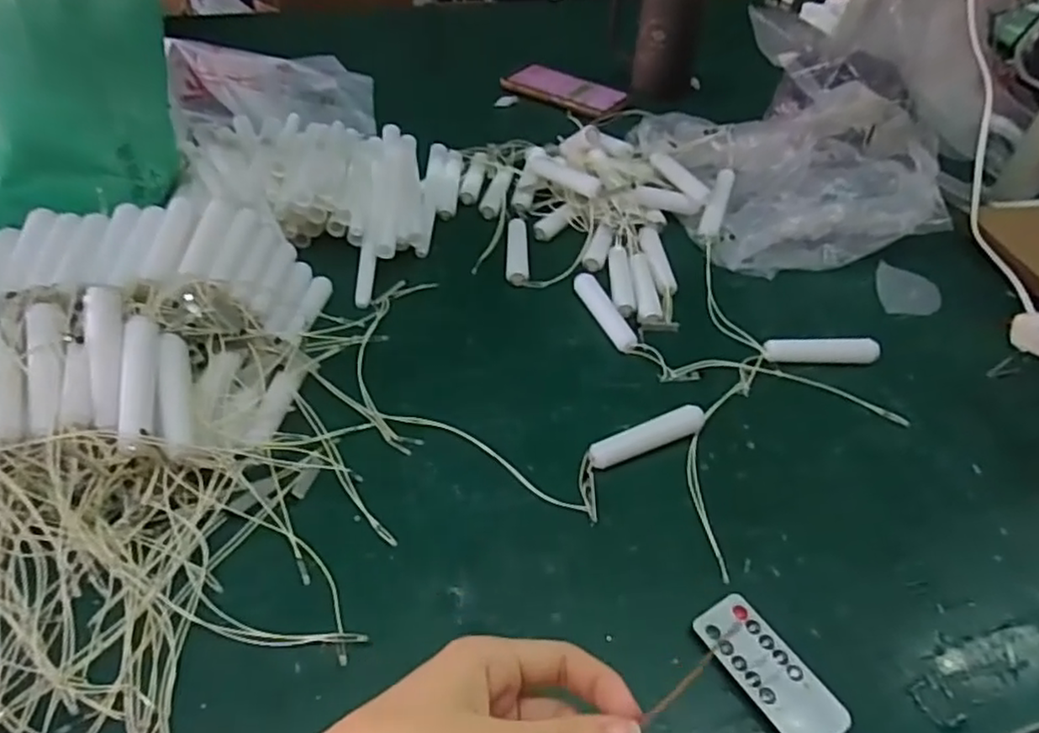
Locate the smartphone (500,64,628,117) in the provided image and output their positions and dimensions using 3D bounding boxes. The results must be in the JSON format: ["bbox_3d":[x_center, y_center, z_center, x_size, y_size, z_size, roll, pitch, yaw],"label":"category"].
[{"bbox_3d":[0.057,-0.369,0.886,0.159,0.010,0.076,25,48,19],"label":"smartphone"}]

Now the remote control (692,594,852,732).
[{"bbox_3d":[0.134,0.163,0.359,0.037,0.008,0.084,-22,50,-24],"label":"remote control"}]

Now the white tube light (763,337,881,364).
[{"bbox_3d":[0.242,-0.011,0.540,0.090,0.022,0.018,3,45,-2],"label":"white tube light"}]

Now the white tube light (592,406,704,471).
[{"bbox_3d":[0.089,0.049,0.467,0.089,0.018,0.019,-16,48,-19],"label":"white tube light"}]

